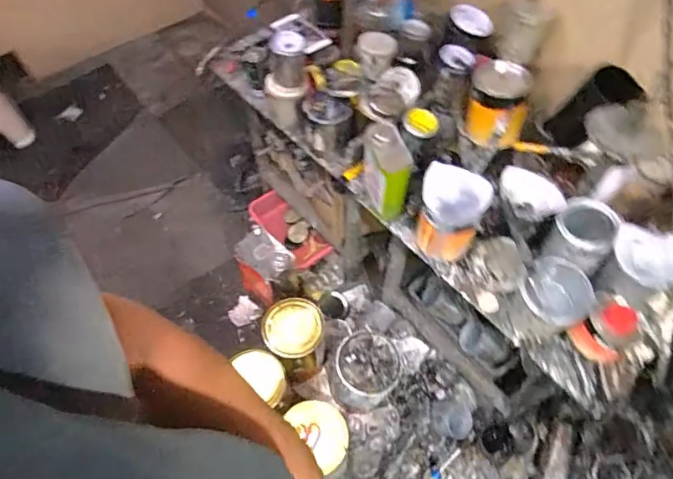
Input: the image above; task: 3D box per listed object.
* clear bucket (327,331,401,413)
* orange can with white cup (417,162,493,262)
[{"bbox_3d":[0.072,0.354,1.300,0.173,0.215,0.160,-1,58,2],"label":"clear bucket"},{"bbox_3d":[0.215,-0.042,0.928,0.118,0.152,0.113,0,57,0],"label":"orange can with white cup"}]

